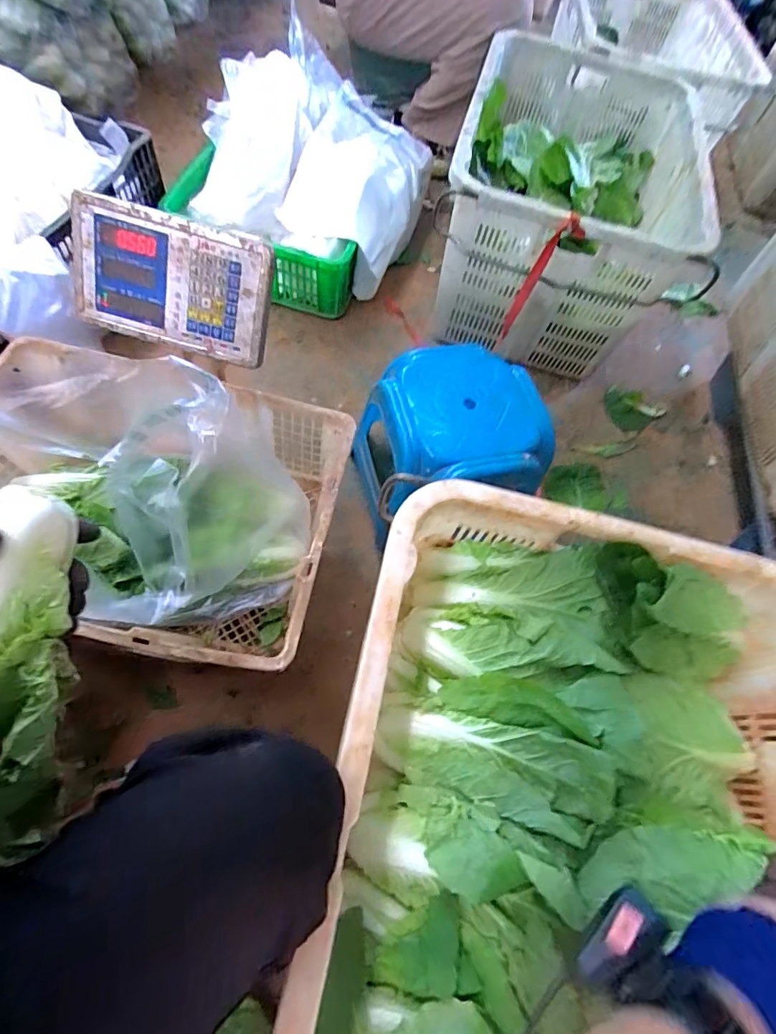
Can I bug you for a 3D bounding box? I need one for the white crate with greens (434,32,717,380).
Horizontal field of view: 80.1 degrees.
[{"bbox_3d":[0.378,-0.703,1.051,0.466,0.325,0.689,16,63,-1],"label":"white crate with greens"}]

